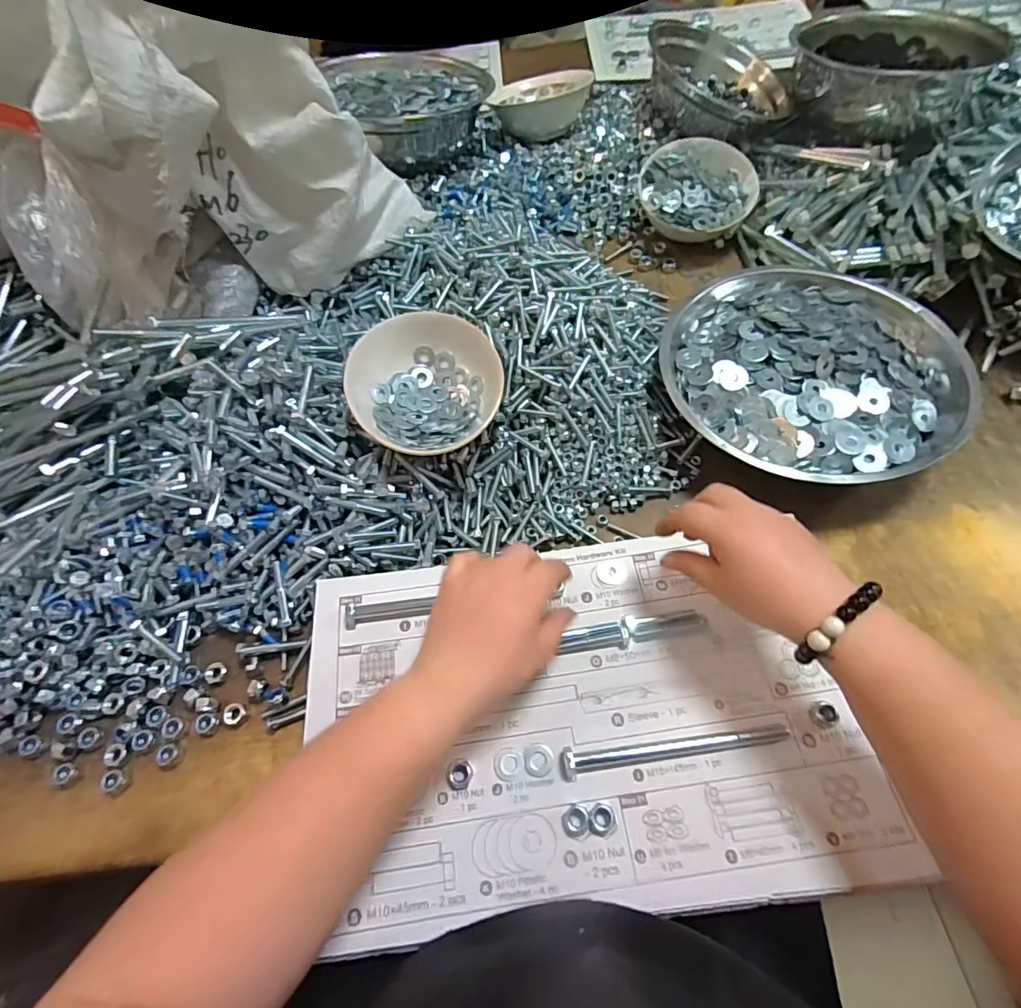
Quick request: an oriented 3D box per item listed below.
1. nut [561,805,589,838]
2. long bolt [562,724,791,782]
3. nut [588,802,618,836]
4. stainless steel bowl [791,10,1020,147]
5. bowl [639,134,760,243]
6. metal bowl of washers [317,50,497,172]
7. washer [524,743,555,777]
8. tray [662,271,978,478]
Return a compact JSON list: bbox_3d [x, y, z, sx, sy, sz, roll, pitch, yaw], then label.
[{"bbox_3d":[0.041,0.203,0.325,0.017,0.008,0.018,-4,61,1],"label":"nut"},{"bbox_3d":[0.110,0.164,0.340,0.150,0.011,0.016,-7,61,0],"label":"long bolt"},{"bbox_3d":[0.059,0.201,0.325,0.019,0.008,0.018,-4,61,1],"label":"nut"},{"bbox_3d":[0.489,-0.570,0.665,0.206,0.076,0.204,-2,61,3],"label":"stainless steel bowl"},{"bbox_3d":[0.220,-0.375,0.618,0.142,0.053,0.133,-32,78,-11],"label":"bowl"},{"bbox_3d":[-0.126,-0.518,0.663,0.201,0.068,0.199,-22,62,-9],"label":"metal bowl of washers"},{"bbox_3d":[0.019,0.175,0.349,0.020,0.004,0.020,-2,61,3],"label":"washer"},{"bbox_3d":[0.273,-0.124,0.481,0.251,0.063,0.249,10,62,9],"label":"tray"}]

